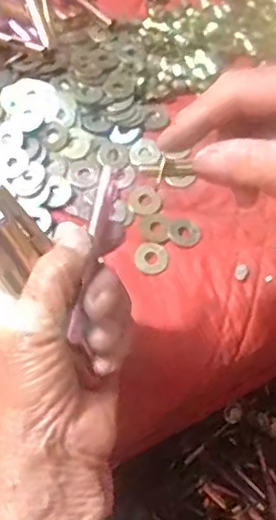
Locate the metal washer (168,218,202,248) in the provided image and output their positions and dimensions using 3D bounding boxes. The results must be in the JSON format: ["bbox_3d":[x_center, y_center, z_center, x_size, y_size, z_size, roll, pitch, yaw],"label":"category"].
[{"bbox_3d":[0.030,-0.018,0.412,0.021,0.004,0.019,15,67,6],"label":"metal washer"}]

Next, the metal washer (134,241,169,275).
[{"bbox_3d":[0.009,-0.002,0.408,0.021,0.004,0.022,0,67,0],"label":"metal washer"}]

